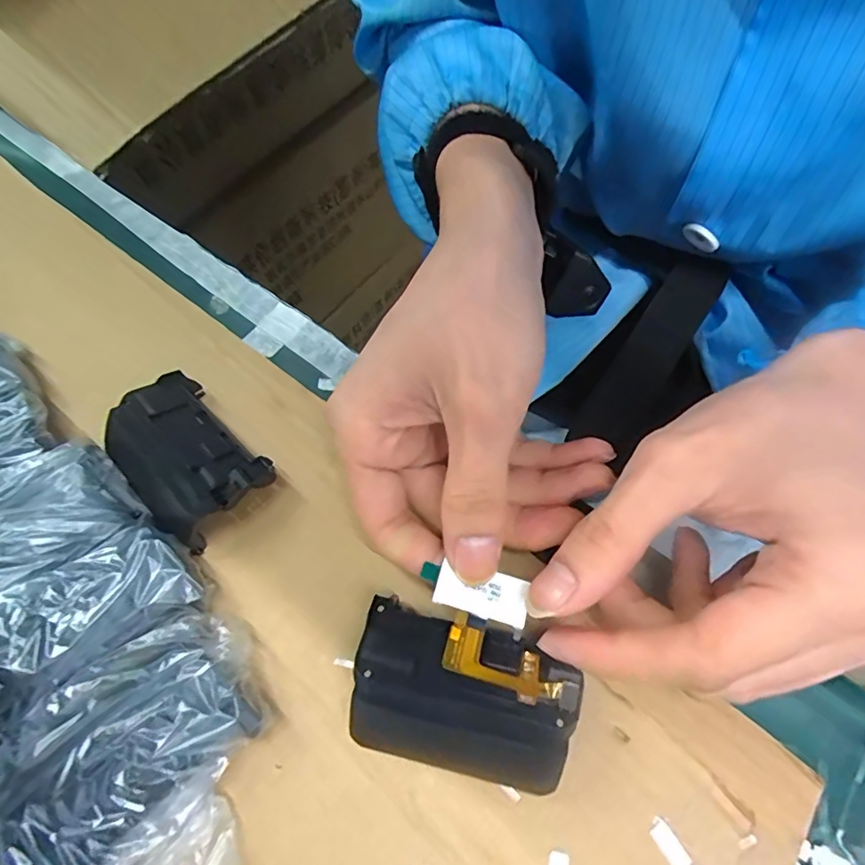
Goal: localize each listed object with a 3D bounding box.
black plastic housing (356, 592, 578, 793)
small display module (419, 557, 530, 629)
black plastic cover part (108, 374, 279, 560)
[{"bbox_3d":[0.009,0.086,0.169,0.069,0.025,0.043,11,66,9],"label":"black plastic housing"},{"bbox_3d":[0.015,0.054,0.175,0.034,0.004,0.016,12,64,5],"label":"small display module"},{"bbox_3d":[-0.105,0.010,0.215,0.046,0.022,0.071,-43,70,-15],"label":"black plastic cover part"}]

